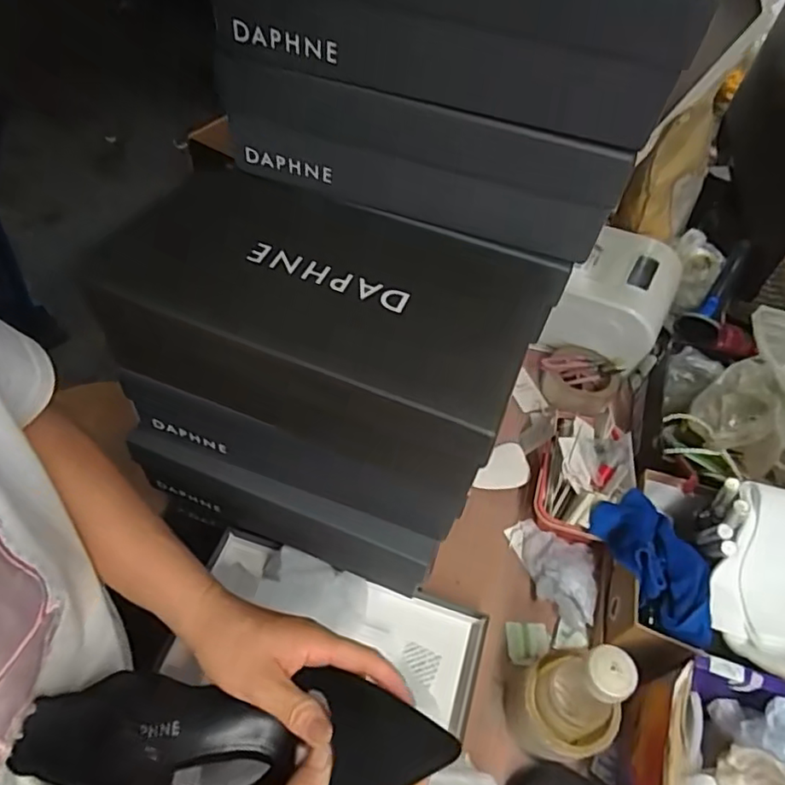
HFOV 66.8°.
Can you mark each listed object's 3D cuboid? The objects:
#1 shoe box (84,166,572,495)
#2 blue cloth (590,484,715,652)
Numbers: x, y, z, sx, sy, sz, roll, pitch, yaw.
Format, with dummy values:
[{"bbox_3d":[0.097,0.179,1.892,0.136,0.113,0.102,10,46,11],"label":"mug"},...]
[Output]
[{"bbox_3d":[-0.047,-0.063,0.457,0.300,0.104,0.179,18,53,8],"label":"shoe box"},{"bbox_3d":[0.271,0.176,0.608,0.076,0.043,0.154,-14,55,-15],"label":"blue cloth"}]

